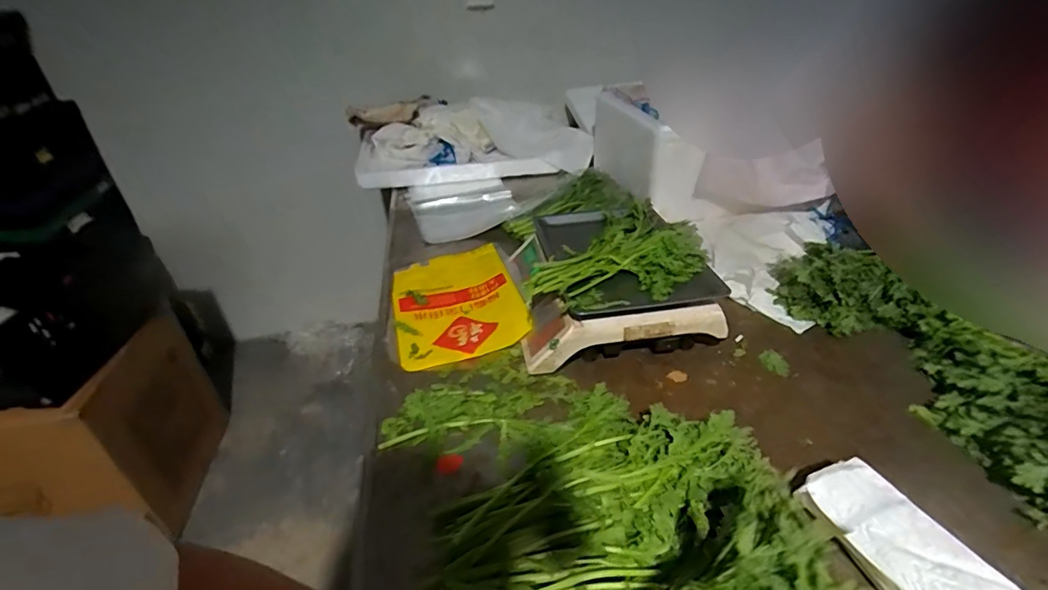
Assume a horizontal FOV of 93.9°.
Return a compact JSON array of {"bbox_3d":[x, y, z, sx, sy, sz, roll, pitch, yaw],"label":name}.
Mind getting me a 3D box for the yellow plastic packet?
[{"bbox_3d":[-0.132,0.000,0.928,0.225,0.039,0.381,-11,35,-10],"label":"yellow plastic packet"}]

